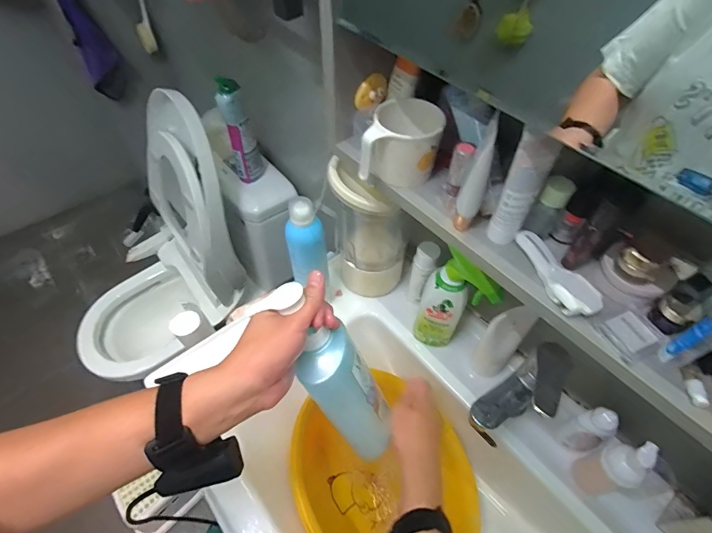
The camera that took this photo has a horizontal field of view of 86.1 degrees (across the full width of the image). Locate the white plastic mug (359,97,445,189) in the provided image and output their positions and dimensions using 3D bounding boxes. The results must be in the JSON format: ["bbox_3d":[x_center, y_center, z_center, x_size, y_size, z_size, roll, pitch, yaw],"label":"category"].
[{"bbox_3d":[0.053,-0.138,0.432,0.082,0.070,0.090,19,55,13],"label":"white plastic mug"}]

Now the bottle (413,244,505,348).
[{"bbox_3d":[0.142,0.063,0.572,0.107,0.209,0.045,37,61,24],"label":"bottle"}]

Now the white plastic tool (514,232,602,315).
[{"bbox_3d":[0.188,0.005,0.361,0.033,0.014,0.099,-18,55,-14],"label":"white plastic tool"}]

